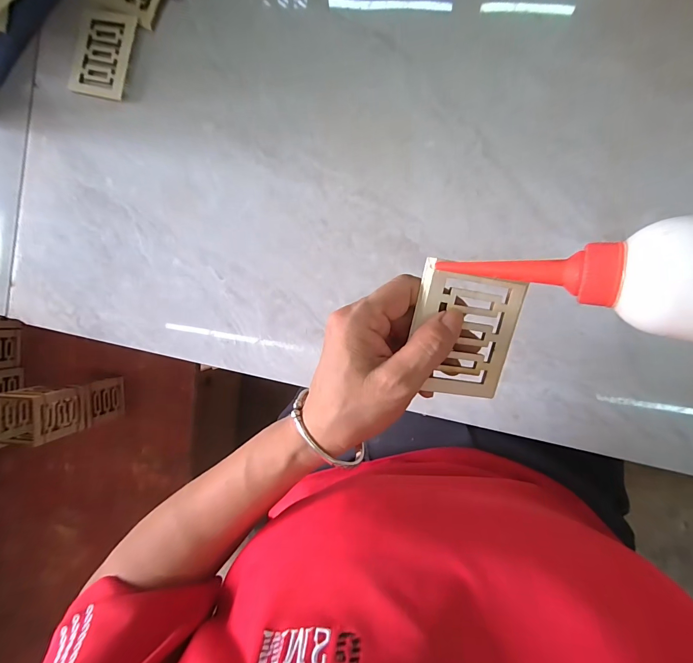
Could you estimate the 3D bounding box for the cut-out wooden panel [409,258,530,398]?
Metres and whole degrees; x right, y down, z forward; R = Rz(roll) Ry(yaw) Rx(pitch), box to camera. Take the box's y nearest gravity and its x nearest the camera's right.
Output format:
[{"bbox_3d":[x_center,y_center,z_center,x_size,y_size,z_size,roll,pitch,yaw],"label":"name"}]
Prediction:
[{"bbox_3d":[0.072,0.001,0.222,0.064,0.009,0.081,6,104,-10],"label":"cut-out wooden panel"}]

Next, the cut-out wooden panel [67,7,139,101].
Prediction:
[{"bbox_3d":[-0.242,-0.277,0.363,0.058,0.006,0.082,19,97,5],"label":"cut-out wooden panel"}]

